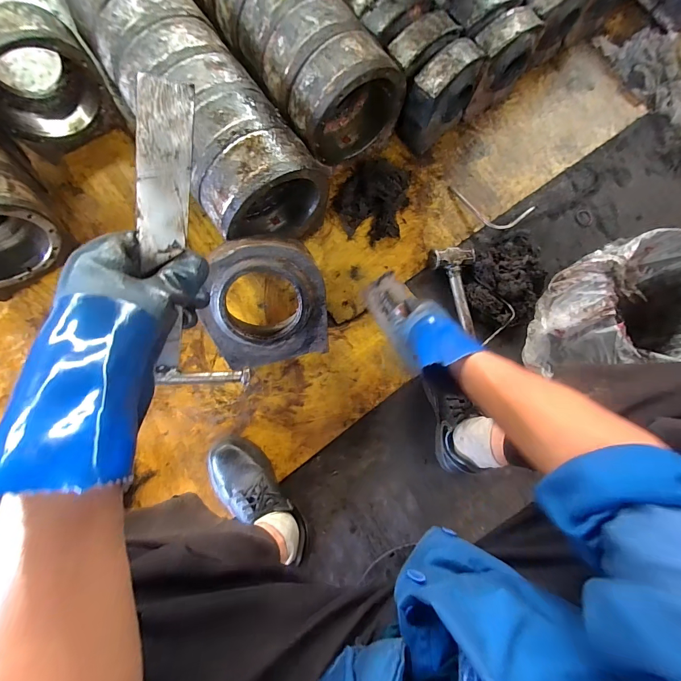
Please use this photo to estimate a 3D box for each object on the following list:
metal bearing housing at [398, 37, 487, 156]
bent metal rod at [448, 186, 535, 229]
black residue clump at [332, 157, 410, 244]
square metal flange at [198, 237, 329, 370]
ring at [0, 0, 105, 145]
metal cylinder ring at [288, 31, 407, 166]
[{"bbox_3d":[0.225,-0.547,0.803,0.157,0.189,0.088,-43,84,-10],"label":"metal bearing housing"},{"bbox_3d":[0.351,-0.313,0.840,0.200,0.030,0.073,20,80,0],"label":"bent metal rod"},{"bbox_3d":[0.074,-0.332,0.825,0.166,0.044,0.192,17,79,0],"label":"black residue clump"},{"bbox_3d":[-0.139,-0.065,0.659,0.217,0.056,0.238,-11,122,-7],"label":"square metal flange"},{"bbox_3d":[-0.611,-0.525,0.714,0.221,0.206,0.107,-41,84,-9],"label":"ring"},{"bbox_3d":[0.011,-0.482,0.731,0.225,0.222,0.105,-30,82,-8],"label":"metal cylinder ring"}]

